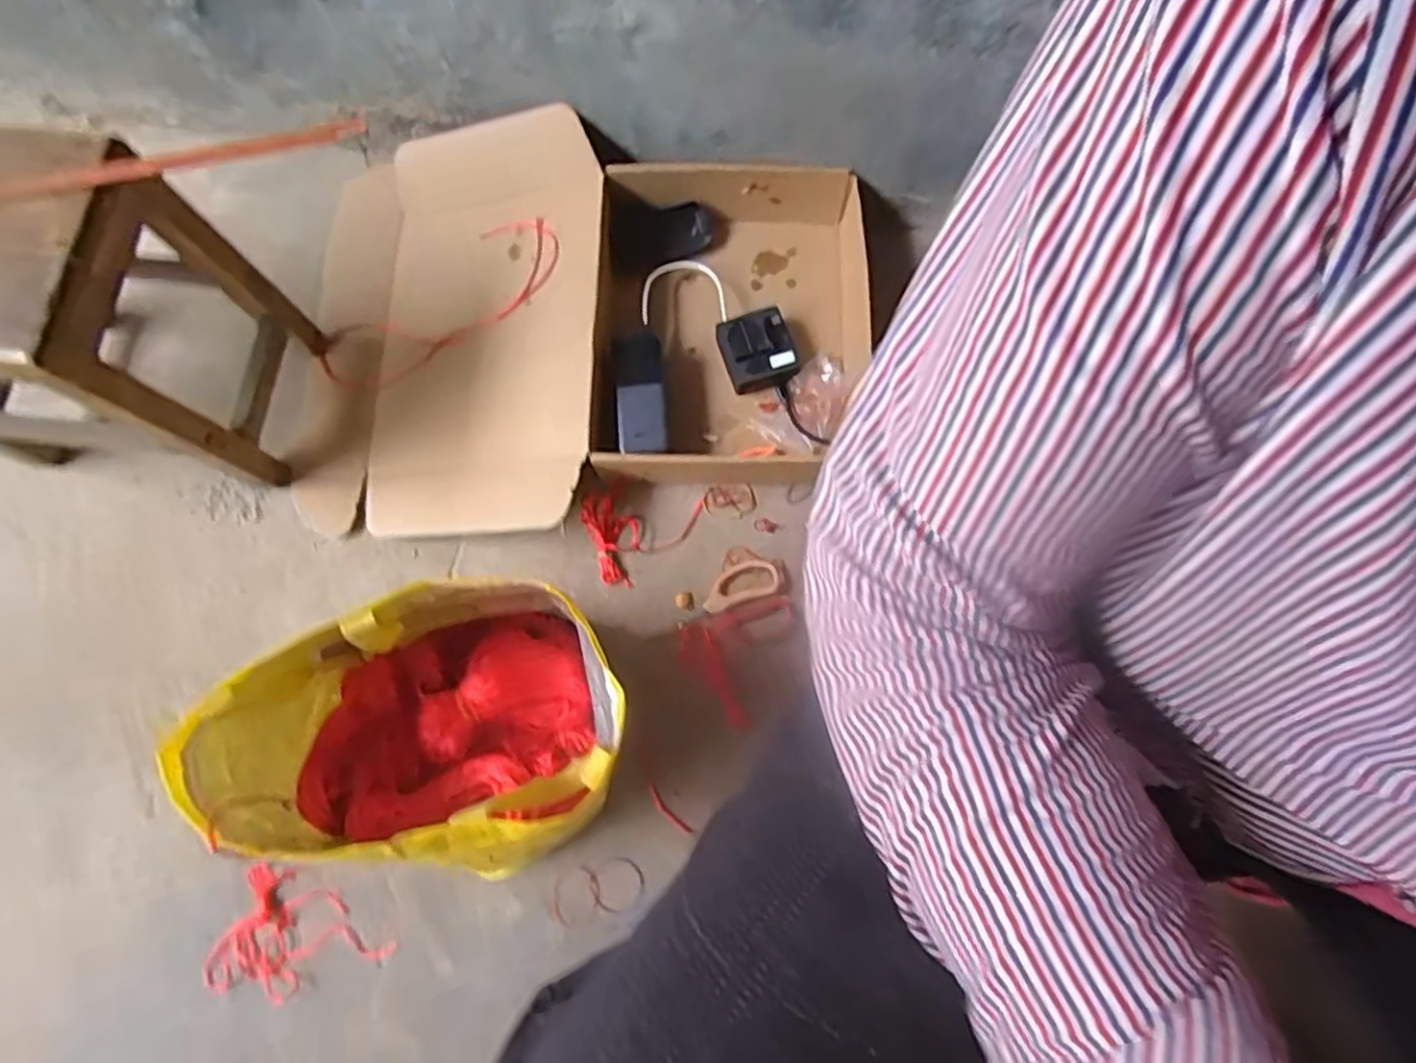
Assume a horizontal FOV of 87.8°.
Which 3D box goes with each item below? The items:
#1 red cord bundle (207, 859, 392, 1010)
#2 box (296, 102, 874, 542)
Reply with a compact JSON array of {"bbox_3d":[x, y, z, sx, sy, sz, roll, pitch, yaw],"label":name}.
[{"bbox_3d":[-0.362,0.369,0.659,0.147,0.021,0.100,13,74,4],"label":"red cord bundle"},{"bbox_3d":[-0.130,-0.205,0.769,0.574,0.114,0.414,1,73,1],"label":"box"}]

